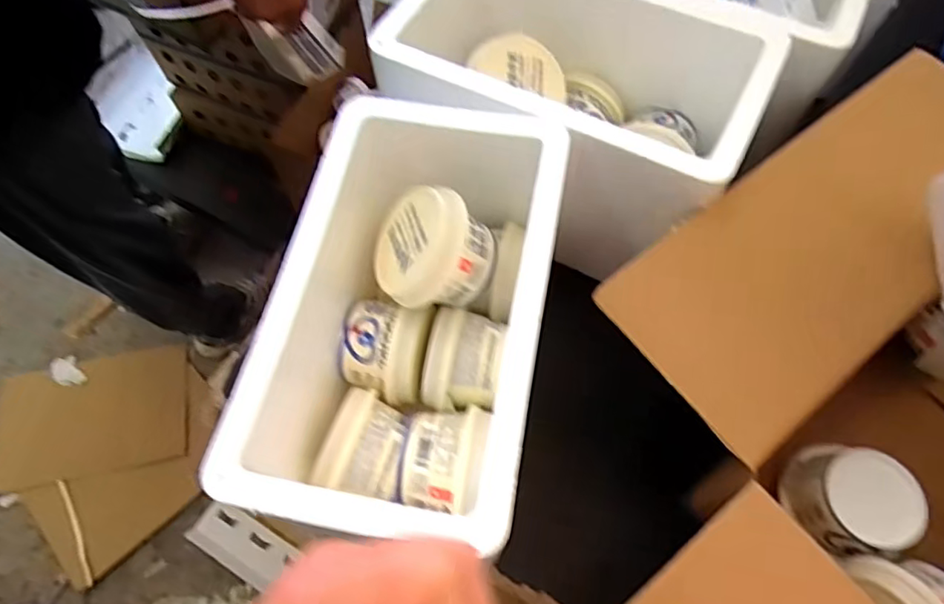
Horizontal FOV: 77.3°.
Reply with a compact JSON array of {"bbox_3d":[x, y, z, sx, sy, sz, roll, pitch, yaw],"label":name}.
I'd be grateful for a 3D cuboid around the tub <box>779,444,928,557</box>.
[{"bbox_3d":[0.273,0.147,0.439,0.071,0.075,0.077,0,64,1],"label":"tub"}]

